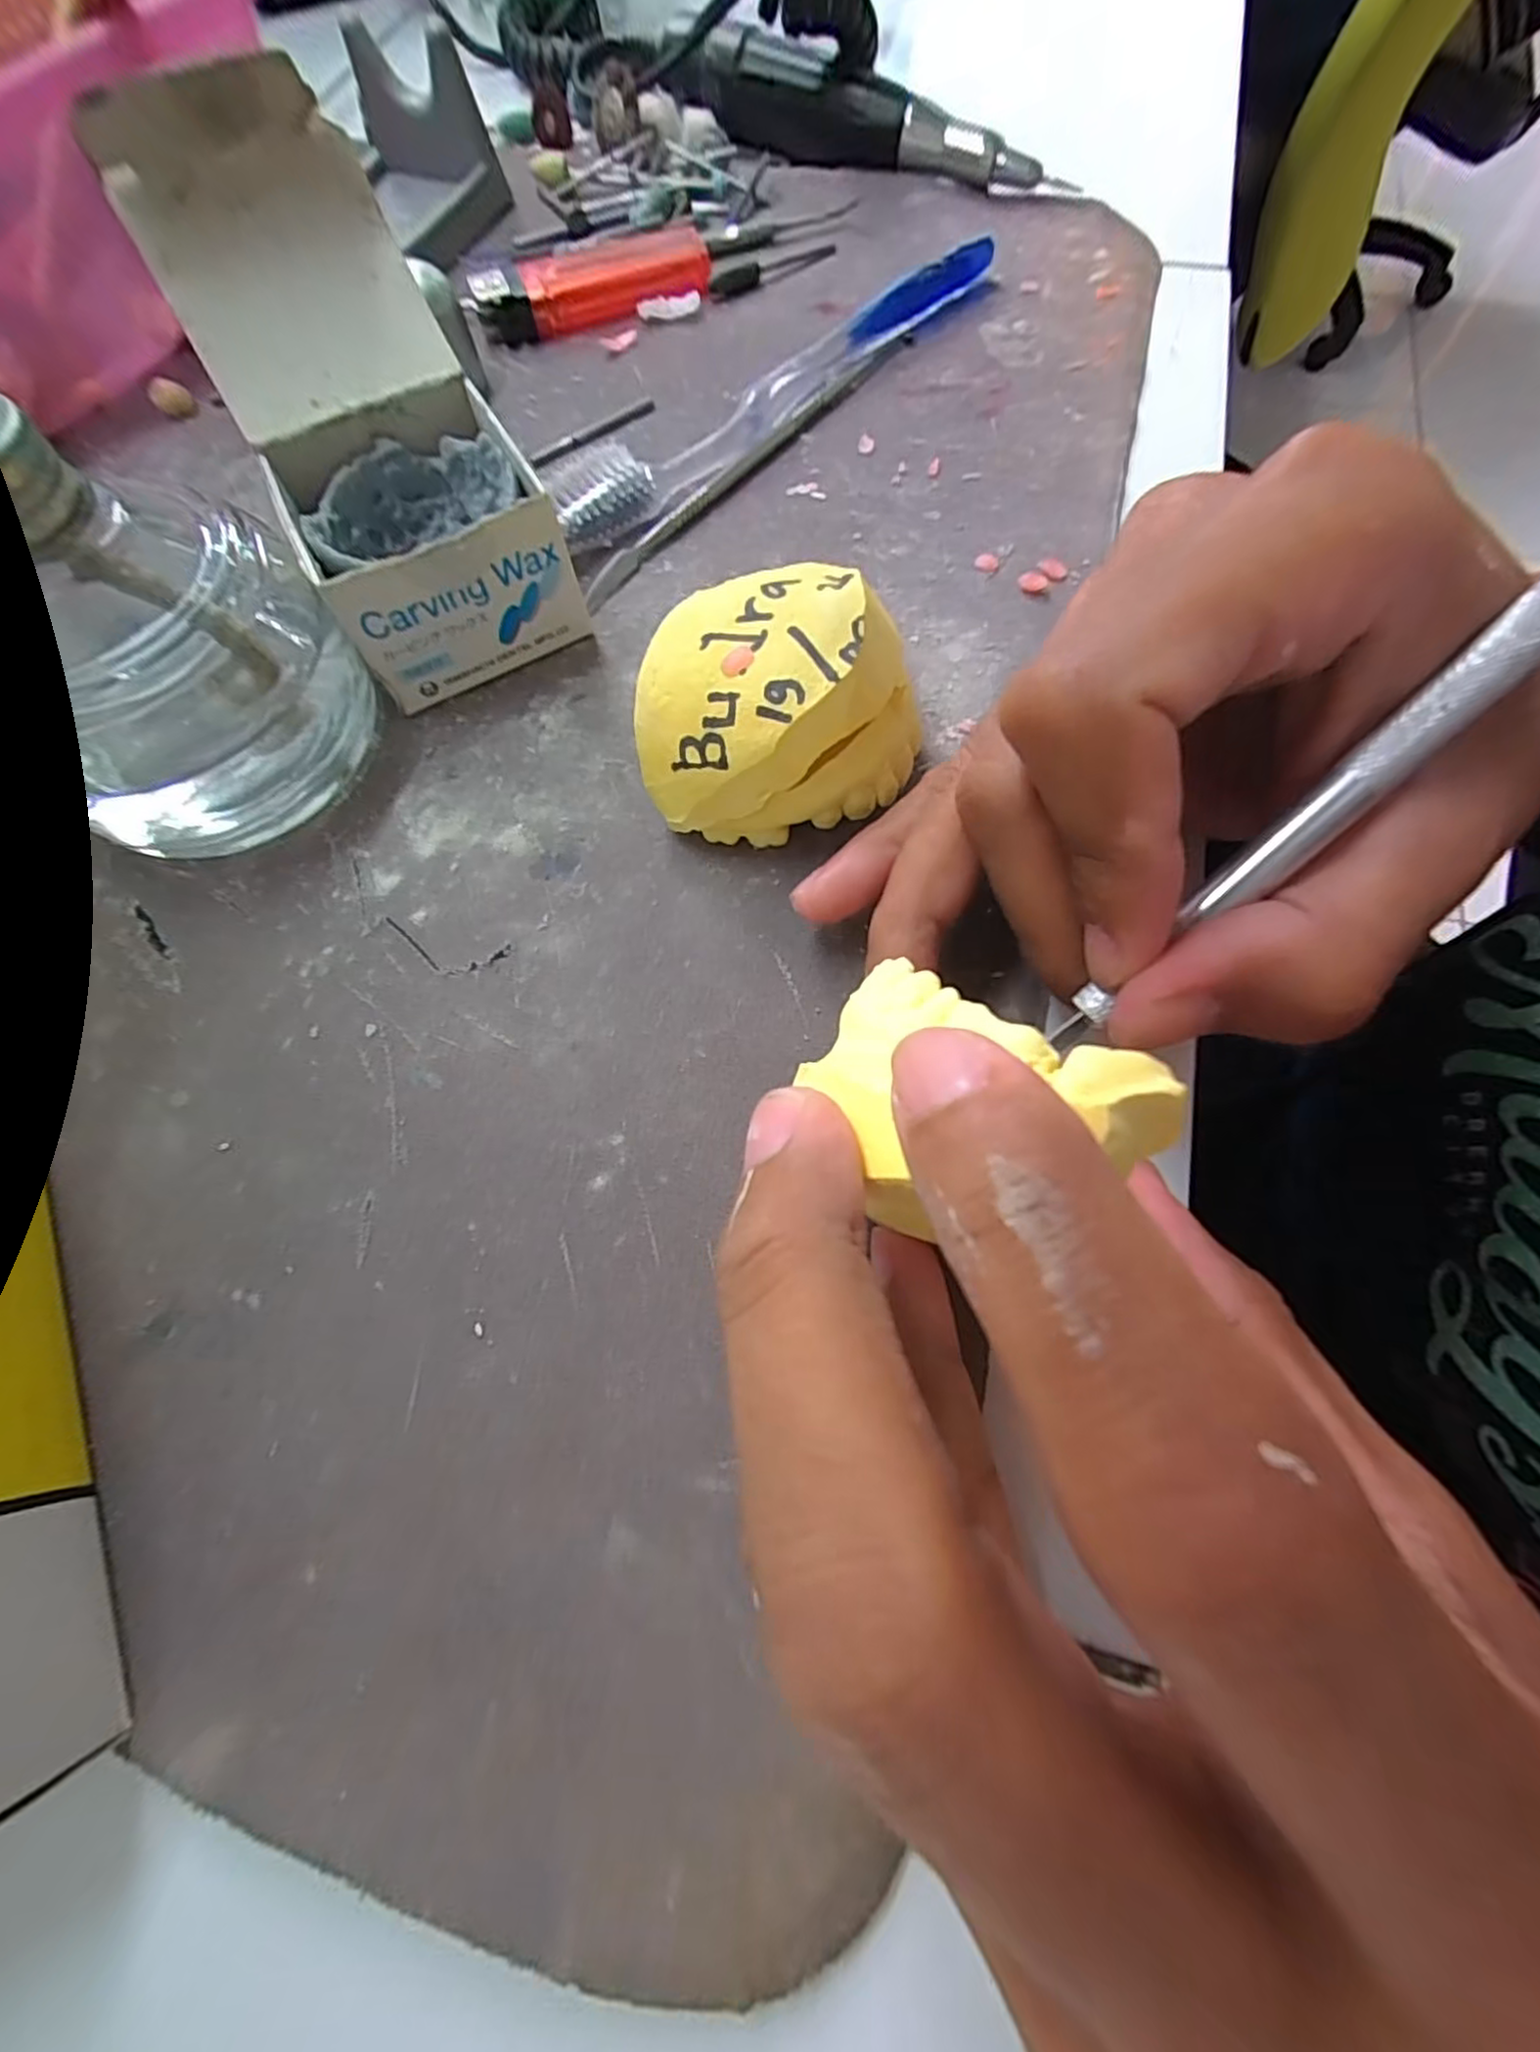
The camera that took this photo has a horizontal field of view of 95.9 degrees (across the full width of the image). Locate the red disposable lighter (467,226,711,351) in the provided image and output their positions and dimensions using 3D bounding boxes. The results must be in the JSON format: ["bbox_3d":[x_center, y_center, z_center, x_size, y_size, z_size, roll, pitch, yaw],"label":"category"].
[{"bbox_3d":[-0.060,-0.252,0.235,0.080,0.011,0.028,-21,70,-5],"label":"red disposable lighter"}]

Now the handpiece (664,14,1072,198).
[{"bbox_3d":[0.034,-0.338,0.258,0.154,0.025,0.024,21,72,10],"label":"handpiece"}]

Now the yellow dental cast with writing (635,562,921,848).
[{"bbox_3d":[-0.001,-0.066,0.150,0.056,0.036,0.051,-1,70,2],"label":"yellow dental cast with writing"}]

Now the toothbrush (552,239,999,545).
[{"bbox_3d":[0.005,-0.198,0.212,0.021,0.012,0.179,40,76,15],"label":"toothbrush"}]

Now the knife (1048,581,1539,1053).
[{"bbox_3d":[0.088,-0.039,0.099,0.119,0.005,0.008,-46,72,19],"label":"knife"}]

